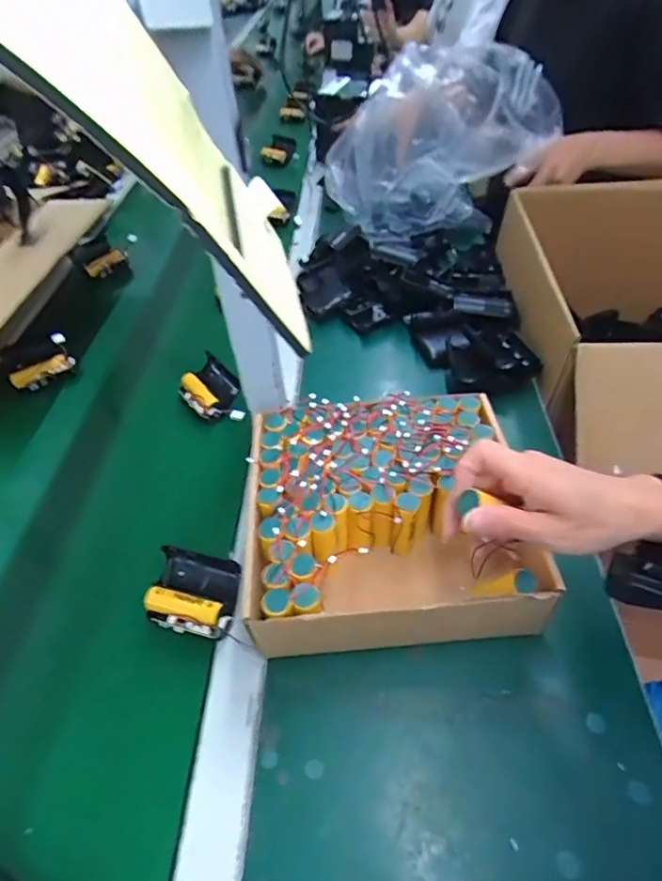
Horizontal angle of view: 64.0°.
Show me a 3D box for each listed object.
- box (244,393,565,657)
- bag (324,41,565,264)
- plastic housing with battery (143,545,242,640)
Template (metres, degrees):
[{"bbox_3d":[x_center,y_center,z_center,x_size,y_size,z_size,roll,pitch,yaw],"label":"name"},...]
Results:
[{"bbox_3d":[0.046,0.064,0.488,0.223,0.079,0.222,-4,47,0],"label":"box"},{"bbox_3d":[0.149,-0.486,0.863,0.255,0.247,0.324,-18,47,-14],"label":"bag"},{"bbox_3d":[-0.122,0.132,0.460,0.081,0.033,0.060,7,48,10],"label":"plastic housing with battery"}]

